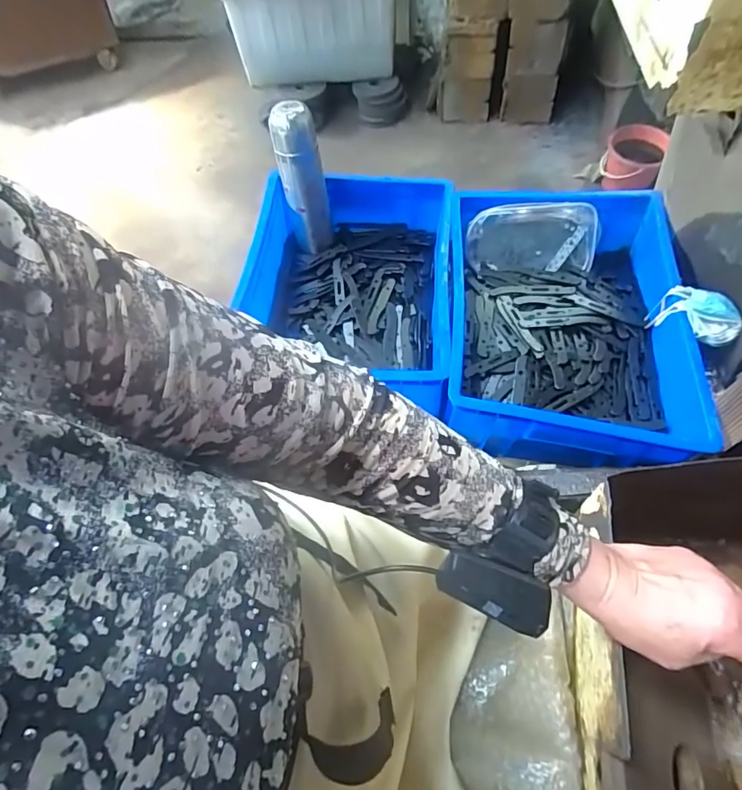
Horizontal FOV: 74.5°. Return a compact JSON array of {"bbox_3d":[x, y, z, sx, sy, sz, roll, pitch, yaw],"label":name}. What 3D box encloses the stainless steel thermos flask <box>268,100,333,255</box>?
[{"bbox_3d":[-0.104,-0.321,0.751,0.065,0.218,0.066,-9,63,-1],"label":"stainless steel thermos flask"}]

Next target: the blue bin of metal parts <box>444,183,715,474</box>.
[{"bbox_3d":[0.262,-0.118,0.681,0.303,0.118,0.422,3,64,5],"label":"blue bin of metal parts"}]

